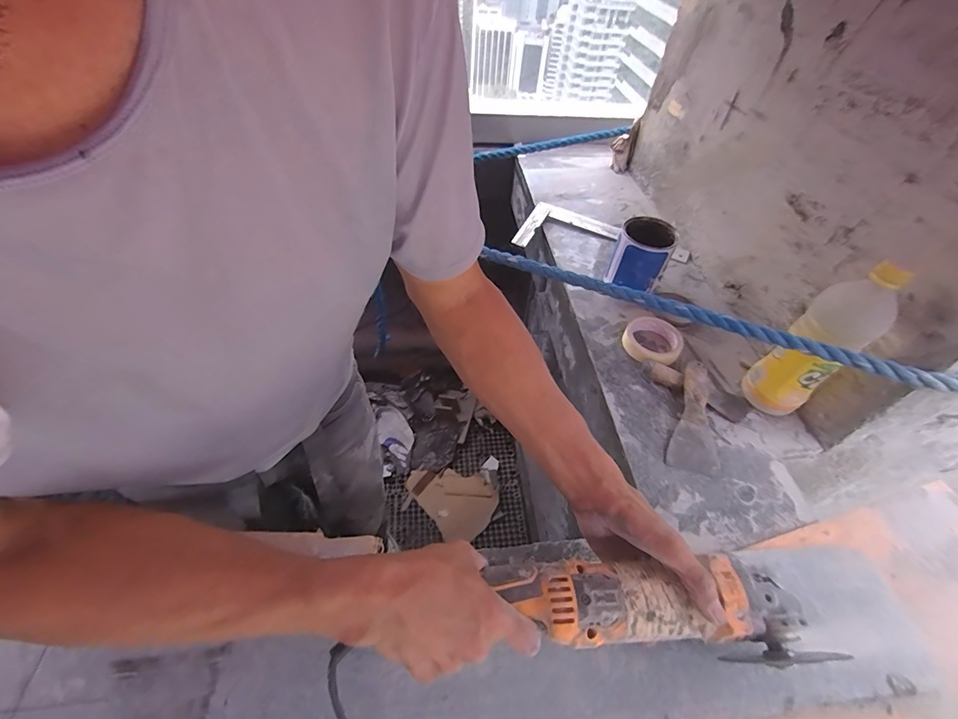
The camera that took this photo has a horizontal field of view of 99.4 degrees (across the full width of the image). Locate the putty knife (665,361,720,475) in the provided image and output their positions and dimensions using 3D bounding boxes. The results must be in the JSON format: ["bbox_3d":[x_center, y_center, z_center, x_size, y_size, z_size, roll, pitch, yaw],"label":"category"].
[{"bbox_3d":[0.329,0.085,0.604,0.066,0.035,0.175,21,52,13],"label":"putty knife"}]

